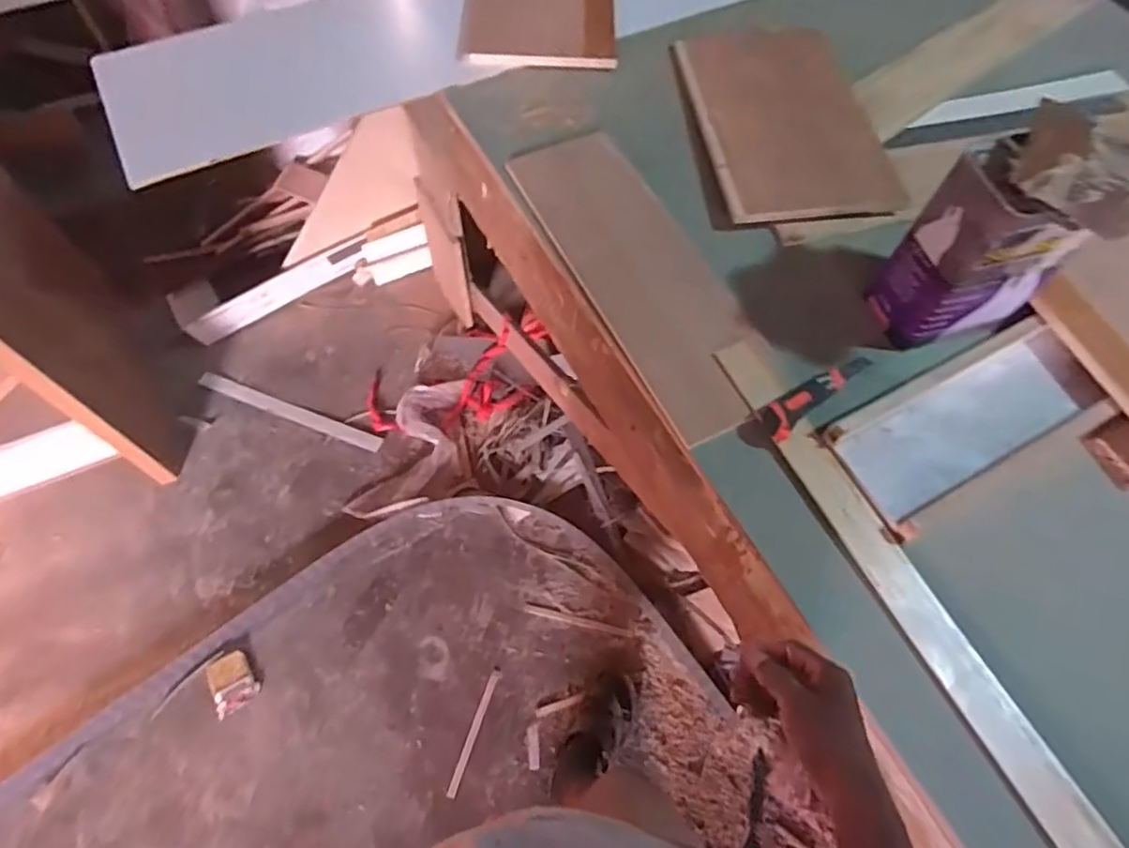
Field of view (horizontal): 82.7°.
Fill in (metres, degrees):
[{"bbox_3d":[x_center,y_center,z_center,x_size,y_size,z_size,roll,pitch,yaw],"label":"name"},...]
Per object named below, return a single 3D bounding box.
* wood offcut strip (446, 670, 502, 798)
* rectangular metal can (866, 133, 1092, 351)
[{"bbox_3d":[-0.186,0.635,1.325,0.019,0.005,0.248,18,63,8],"label":"wood offcut strip"},{"bbox_3d":[0.474,-0.199,0.741,0.145,0.230,0.115,-11,63,-7],"label":"rectangular metal can"}]

